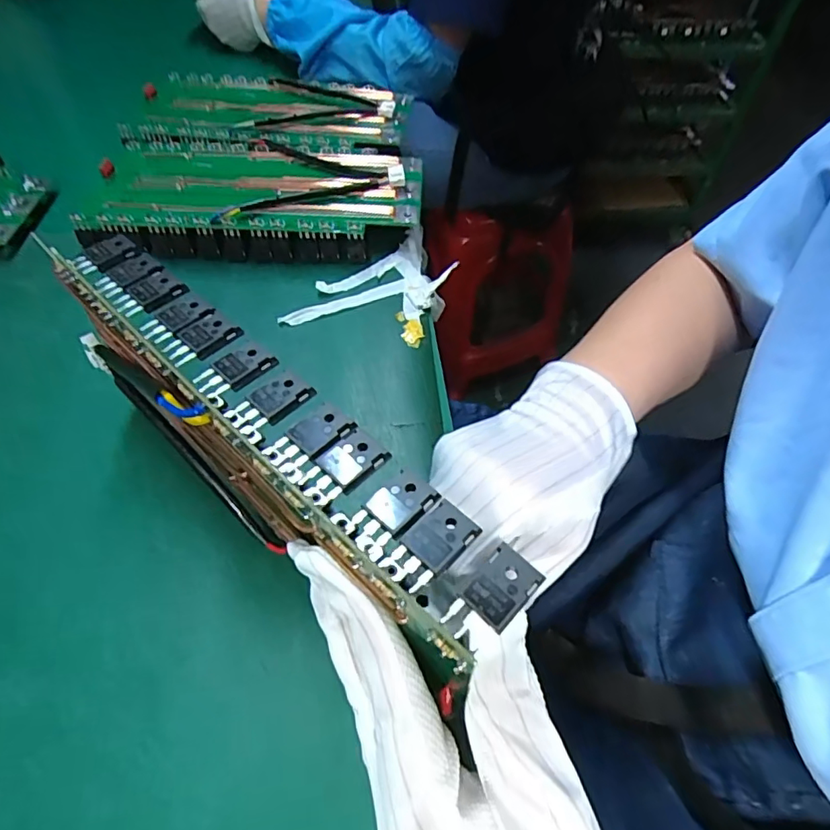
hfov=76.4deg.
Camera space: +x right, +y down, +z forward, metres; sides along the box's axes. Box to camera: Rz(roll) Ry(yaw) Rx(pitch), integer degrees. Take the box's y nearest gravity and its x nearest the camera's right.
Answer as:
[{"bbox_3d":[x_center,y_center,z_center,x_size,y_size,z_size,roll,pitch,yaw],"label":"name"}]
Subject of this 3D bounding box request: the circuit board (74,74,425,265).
[{"bbox_3d":[-0.139,-0.255,0.521,0.282,0.039,0.286,2,54,2],"label":"circuit board"}]

